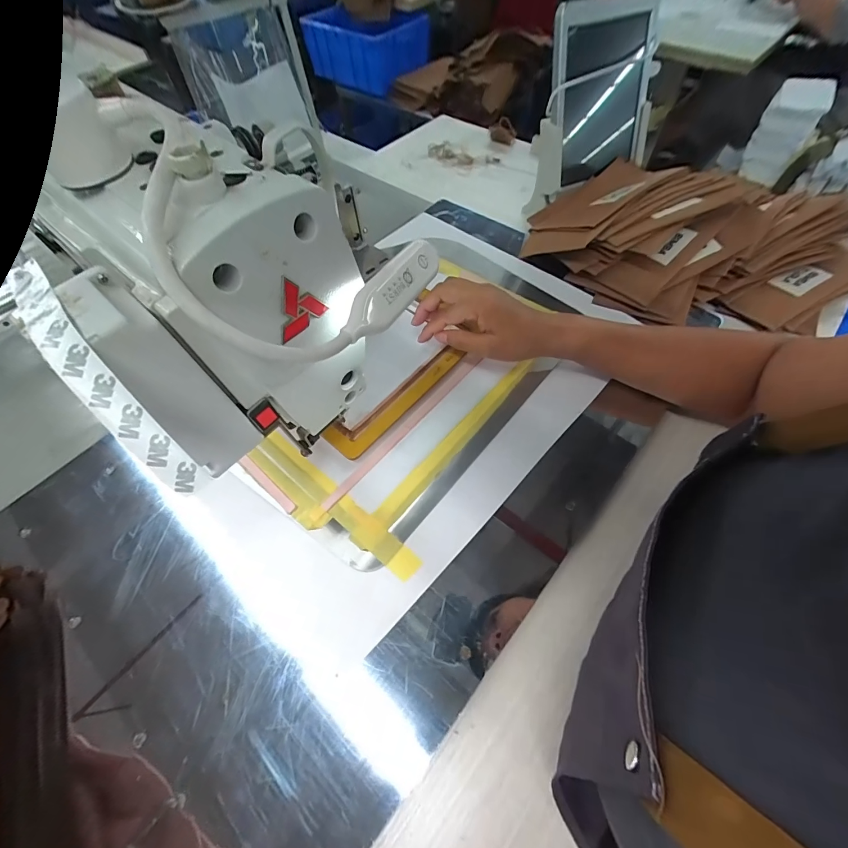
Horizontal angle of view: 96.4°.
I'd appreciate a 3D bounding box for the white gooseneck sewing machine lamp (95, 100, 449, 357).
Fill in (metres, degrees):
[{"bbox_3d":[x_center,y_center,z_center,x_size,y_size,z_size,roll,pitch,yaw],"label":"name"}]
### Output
[{"bbox_3d":[-0.062,-0.107,0.212,0.165,0.111,0.087,-42,66,-19],"label":"white gooseneck sewing machine lamp"}]

